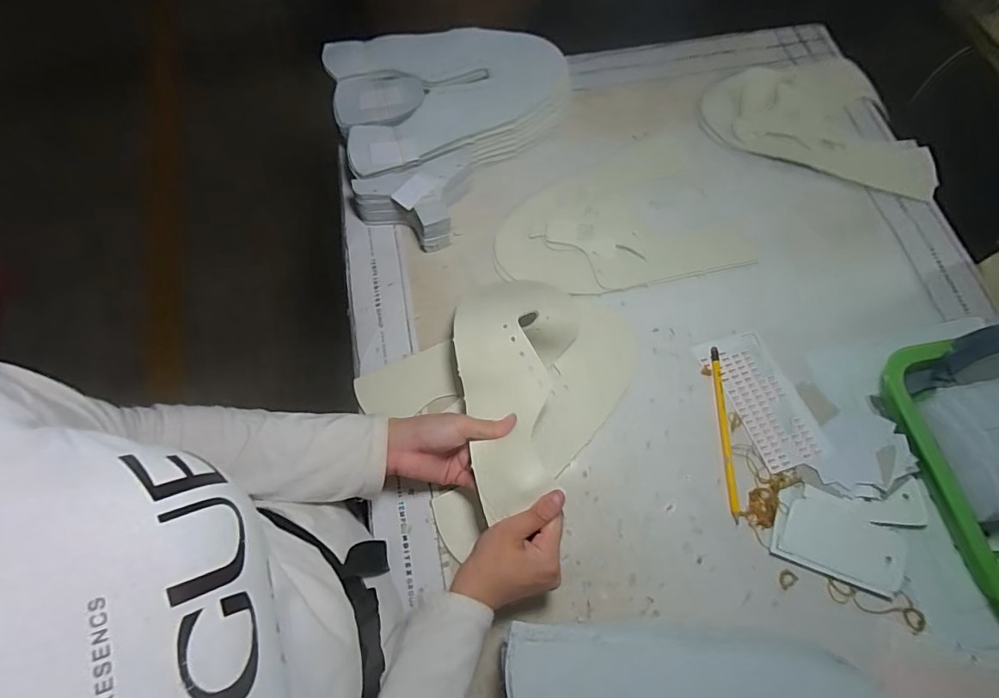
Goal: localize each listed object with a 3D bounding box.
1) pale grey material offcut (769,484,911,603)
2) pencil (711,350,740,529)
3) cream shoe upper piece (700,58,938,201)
[{"bbox_3d":[0.318,0.178,0.454,0.115,0.016,0.071,22,70,8],"label":"pale grey material offcut"},{"bbox_3d":[0.231,0.082,0.498,0.010,0.004,0.177,2,68,1],"label":"pencil"},{"bbox_3d":[0.426,-0.314,0.640,0.284,0.017,0.196,22,70,8],"label":"cream shoe upper piece"}]

